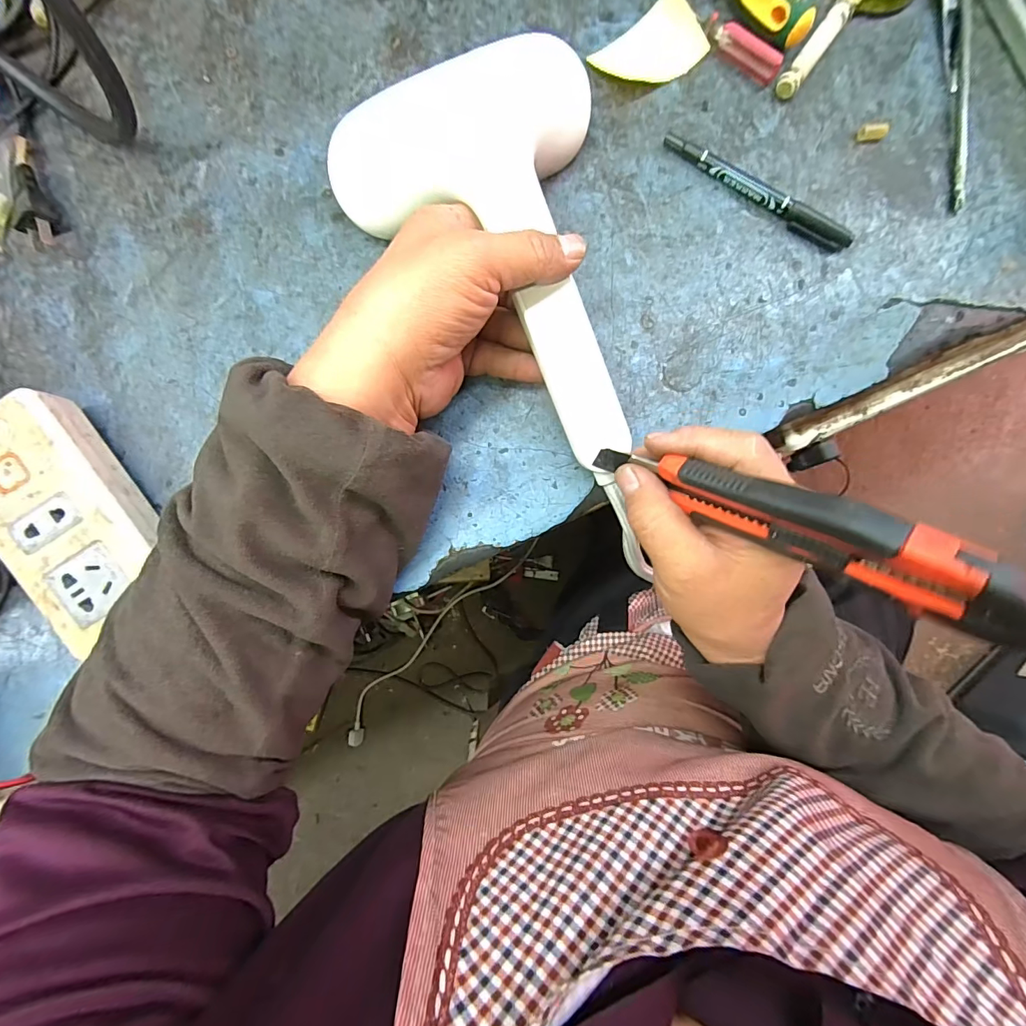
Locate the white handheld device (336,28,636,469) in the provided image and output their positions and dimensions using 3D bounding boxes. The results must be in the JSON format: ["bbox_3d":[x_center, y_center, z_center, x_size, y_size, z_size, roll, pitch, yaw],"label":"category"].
[{"bbox_3d":[0.008,-0.139,0.270,0.153,0.048,0.227,-24,94,-1],"label":"white handheld device"}]

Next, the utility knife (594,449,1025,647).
[{"bbox_3d":[0.111,0.000,0.200,0.172,0.027,0.022,29,87,39],"label":"utility knife"}]

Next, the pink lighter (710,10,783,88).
[{"bbox_3d":[0.151,-0.303,0.300,0.053,0.014,0.012,35,88,1],"label":"pink lighter"}]

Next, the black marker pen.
[{"bbox_3d":[0.159,-0.209,0.299,0.134,0.013,0.009,32,88,1],"label":"black marker pen"}]

